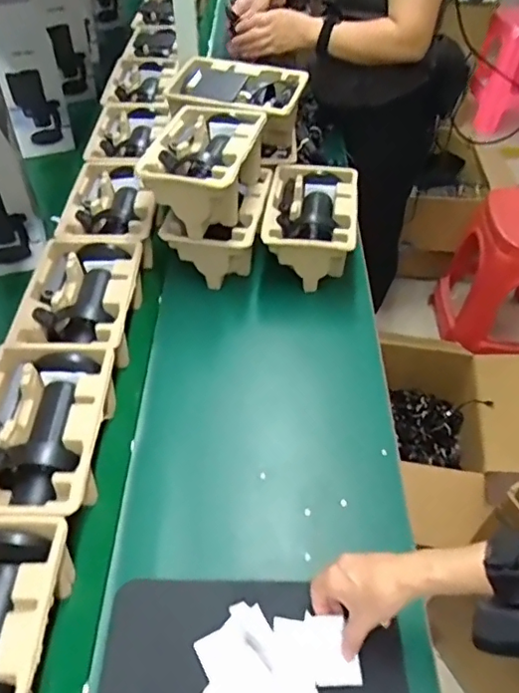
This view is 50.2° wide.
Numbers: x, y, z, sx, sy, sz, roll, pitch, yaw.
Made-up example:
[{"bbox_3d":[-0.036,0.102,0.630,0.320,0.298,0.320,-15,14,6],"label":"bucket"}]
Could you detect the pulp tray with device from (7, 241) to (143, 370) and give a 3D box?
[{"bbox_3d":[-0.255,-0.054,0.825,0.154,0.100,0.229,1,49,-1],"label":"pulp tray with device"}]

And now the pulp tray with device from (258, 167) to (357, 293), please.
[{"bbox_3d":[0.086,-0.213,0.949,0.148,0.093,0.224,6,49,4],"label":"pulp tray with device"}]

